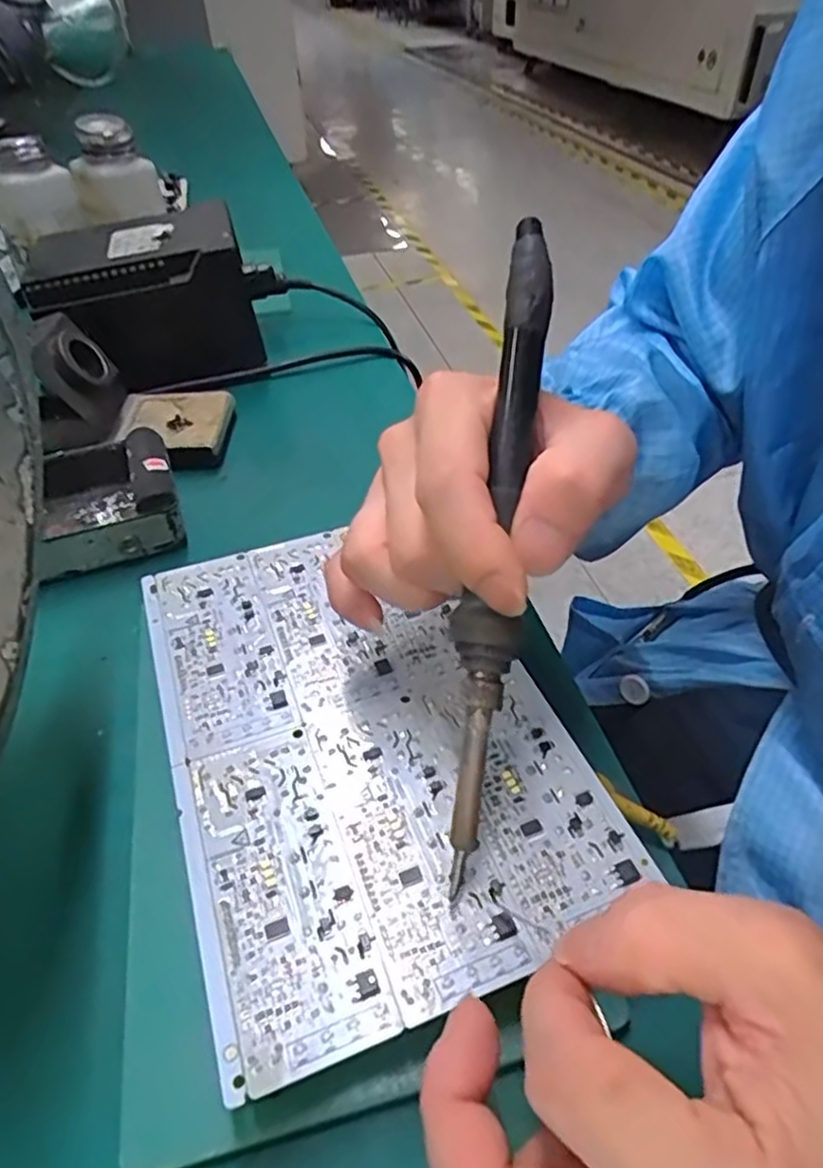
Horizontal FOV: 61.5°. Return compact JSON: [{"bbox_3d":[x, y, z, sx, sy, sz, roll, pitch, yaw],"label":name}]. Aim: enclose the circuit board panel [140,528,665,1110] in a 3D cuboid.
[{"bbox_3d":[-0.022,0.048,0.260,0.134,0.004,0.203,-16,46,-15],"label":"circuit board panel"}]

